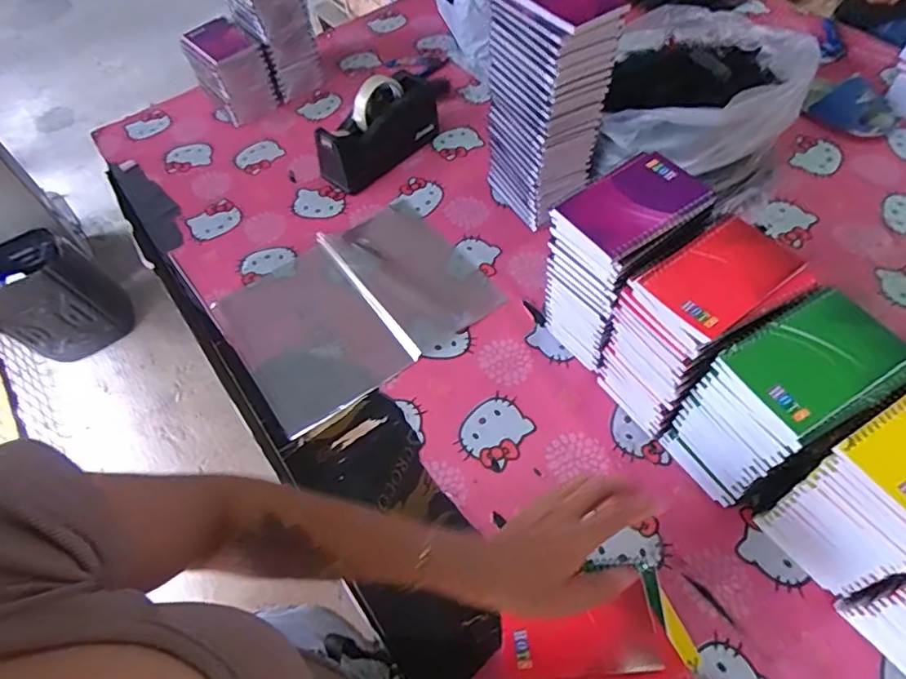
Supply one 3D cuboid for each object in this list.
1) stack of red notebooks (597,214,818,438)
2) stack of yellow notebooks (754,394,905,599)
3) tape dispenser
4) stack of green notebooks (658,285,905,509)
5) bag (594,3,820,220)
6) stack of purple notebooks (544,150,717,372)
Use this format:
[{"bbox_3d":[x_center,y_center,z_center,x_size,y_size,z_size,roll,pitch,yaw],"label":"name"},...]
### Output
[{"bbox_3d":[0.239,0.000,0.570,0.132,0.210,0.096,-25,57,-13],"label":"stack of red notebooks"},{"bbox_3d":[0.365,0.128,0.477,0.129,0.206,0.096,-30,59,-16],"label":"stack of yellow notebooks"},{"bbox_3d":[-0.116,-0.334,0.880,0.069,0.115,0.219,37,65,25],"label":"tape dispenser"},{"bbox_3d":[0.298,0.067,0.526,0.130,0.206,0.099,-24,57,-12],"label":"stack of green notebooks"},{"bbox_3d":[0.358,-0.346,0.825,0.246,0.164,0.325,11,59,13],"label":"bag"},{"bbox_3d":[0.177,-0.071,0.612,0.126,0.223,0.095,-34,60,-16],"label":"stack of purple notebooks"}]

